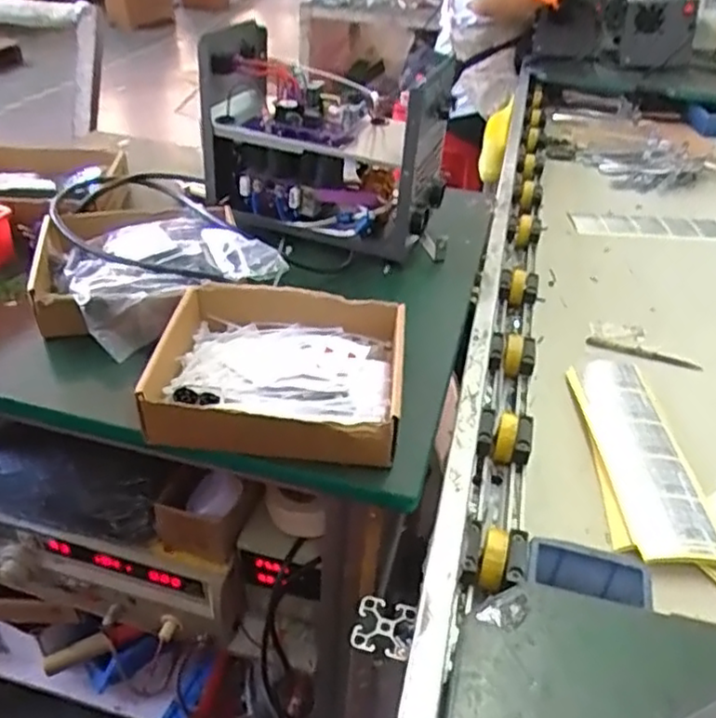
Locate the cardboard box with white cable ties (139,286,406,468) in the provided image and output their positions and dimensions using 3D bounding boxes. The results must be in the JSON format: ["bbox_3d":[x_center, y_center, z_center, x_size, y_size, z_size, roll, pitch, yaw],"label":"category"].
[{"bbox_3d":[-0.070,0.006,0.603,0.217,0.046,0.184,6,37,1],"label":"cardboard box with white cable ties"}]

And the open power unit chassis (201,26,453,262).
[{"bbox_3d":[-0.043,-0.273,0.840,0.301,0.198,0.163,15,38,15],"label":"open power unit chassis"}]

